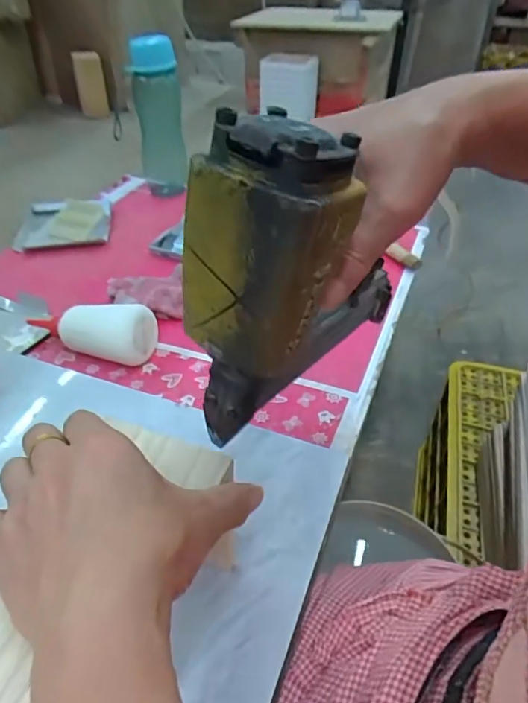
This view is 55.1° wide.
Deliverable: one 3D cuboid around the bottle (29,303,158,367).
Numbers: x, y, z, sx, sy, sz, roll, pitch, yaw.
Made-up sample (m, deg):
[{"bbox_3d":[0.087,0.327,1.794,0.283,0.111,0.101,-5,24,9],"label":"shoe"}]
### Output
[{"bbox_3d":[-0.196,-0.028,0.554,0.159,0.058,0.057,11,41,11],"label":"bottle"}]

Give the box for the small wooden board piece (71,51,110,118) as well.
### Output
[{"bbox_3d":[-0.416,-0.640,1.228,0.070,0.150,0.055,-11,41,-15],"label":"small wooden board piece"}]

